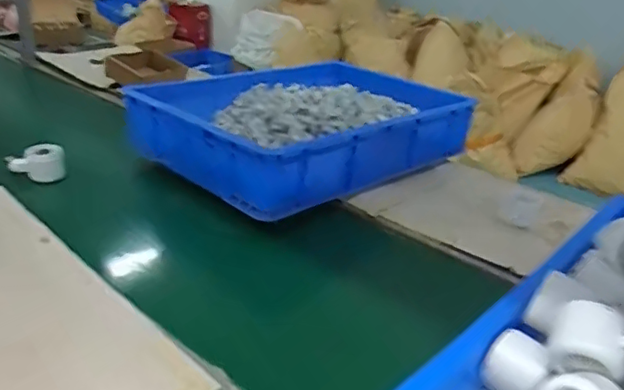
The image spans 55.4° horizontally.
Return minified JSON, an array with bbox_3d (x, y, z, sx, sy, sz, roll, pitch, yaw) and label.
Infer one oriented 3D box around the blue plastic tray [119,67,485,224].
[{"bbox_3d":[-0.011,-0.137,1.154,0.421,0.125,0.564,24,32,35],"label":"blue plastic tray"}]

